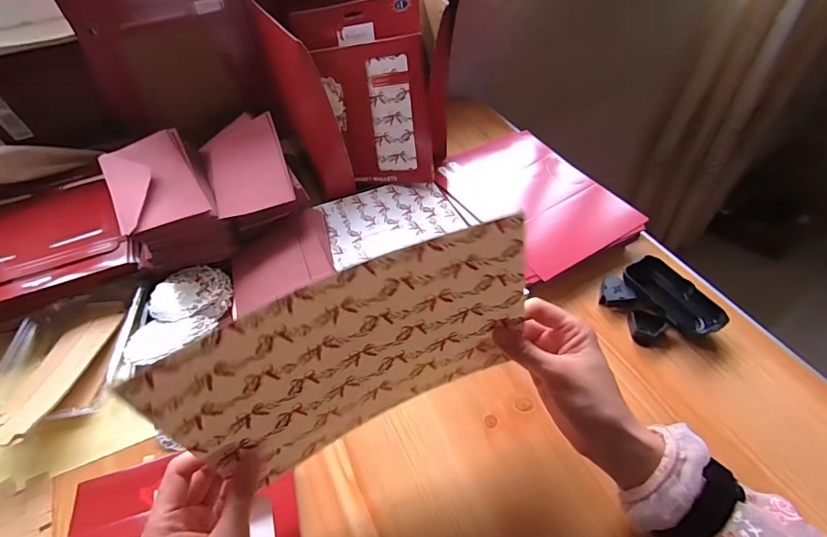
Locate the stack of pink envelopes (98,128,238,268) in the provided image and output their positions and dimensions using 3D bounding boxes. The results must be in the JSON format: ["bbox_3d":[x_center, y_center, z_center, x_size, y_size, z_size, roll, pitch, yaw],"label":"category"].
[{"bbox_3d":[-0.321,-0.089,0.570,0.110,0.092,0.178,-24,51,-16],"label":"stack of pink envelopes"}]

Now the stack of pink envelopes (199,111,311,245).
[{"bbox_3d":[-0.222,-0.127,0.609,0.106,0.082,0.197,-21,50,-13],"label":"stack of pink envelopes"}]

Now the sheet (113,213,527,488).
[{"bbox_3d":[-0.038,0.065,0.316,0.249,0.167,0.027,-21,50,-13],"label":"sheet"}]

